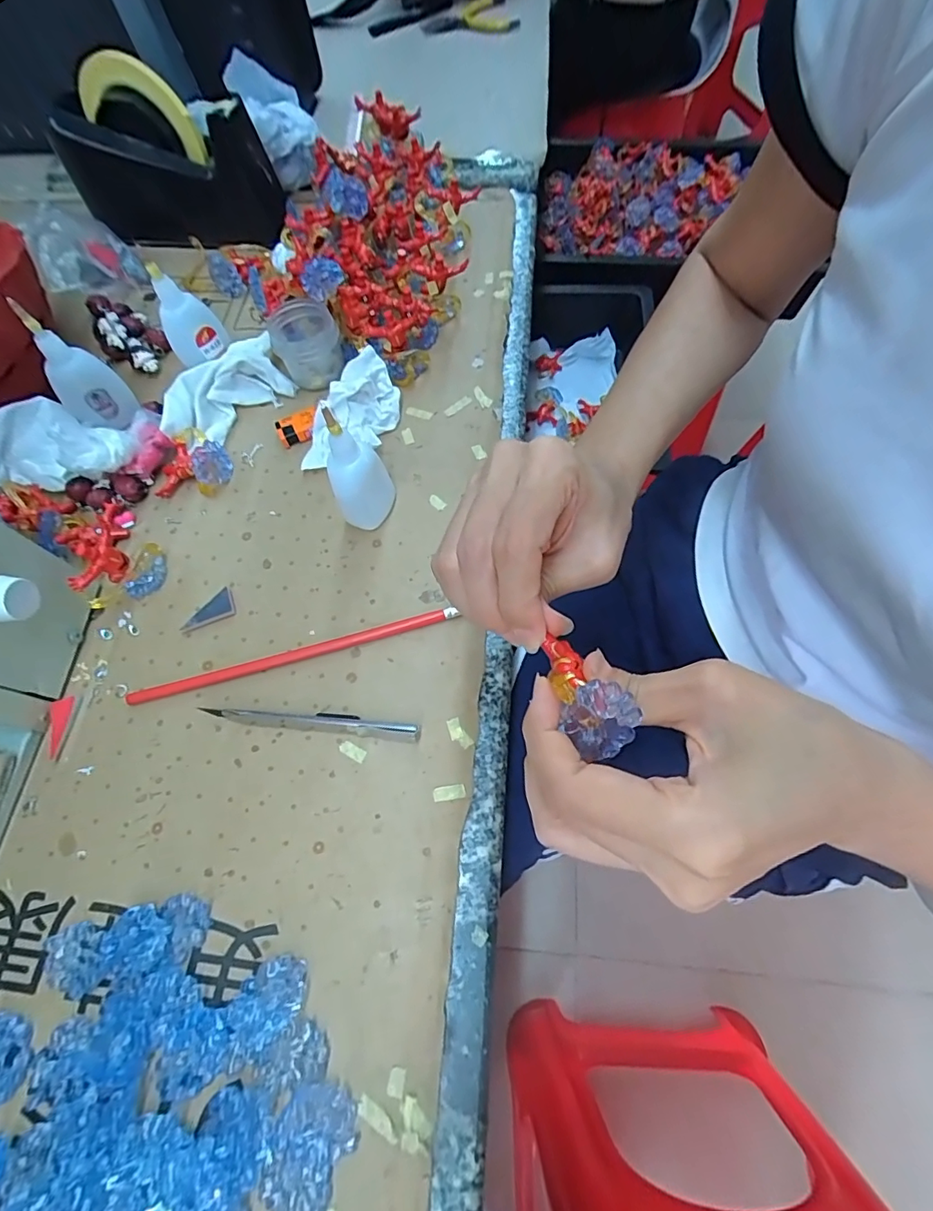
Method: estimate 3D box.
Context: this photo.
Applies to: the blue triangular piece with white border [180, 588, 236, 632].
[{"bbox_3d":[-0.182,0.003,0.354,0.037,0.006,0.022,-23,68,-7],"label":"blue triangular piece with white border"}]

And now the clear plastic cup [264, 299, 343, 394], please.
[{"bbox_3d":[-0.131,-0.214,0.418,0.052,0.045,0.056,-22,68,-7],"label":"clear plastic cup"}]

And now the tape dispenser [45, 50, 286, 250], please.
[{"bbox_3d":[-0.291,-0.416,0.473,0.202,0.112,0.077,9,68,6],"label":"tape dispenser"}]

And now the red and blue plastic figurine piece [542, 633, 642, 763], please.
[{"bbox_3d":[0.042,0.030,0.188,0.023,0.023,0.047,-20,49,-6],"label":"red and blue plastic figurine piece"}]

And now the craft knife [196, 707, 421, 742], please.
[{"bbox_3d":[-0.098,0.072,0.315,0.137,0.011,0.012,4,67,4],"label":"craft knife"}]

